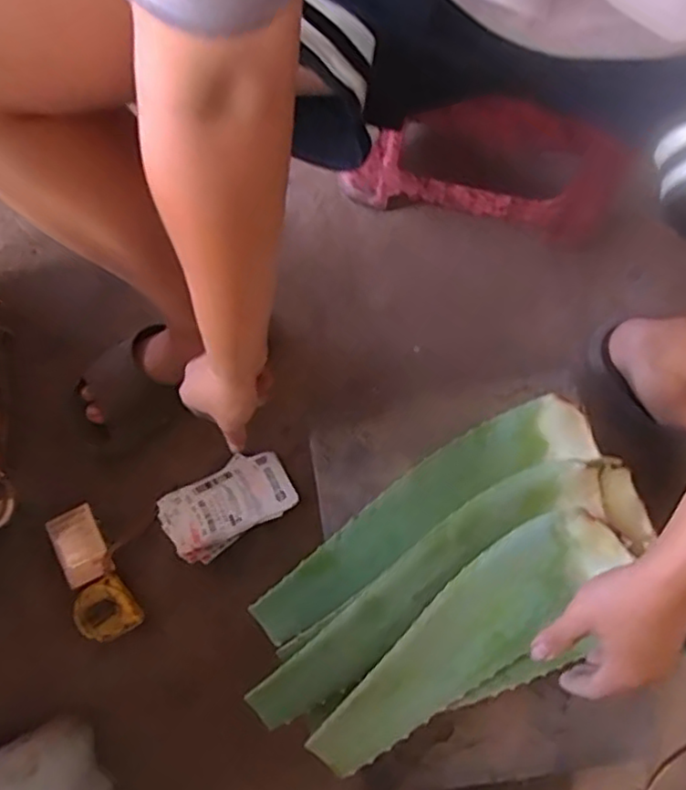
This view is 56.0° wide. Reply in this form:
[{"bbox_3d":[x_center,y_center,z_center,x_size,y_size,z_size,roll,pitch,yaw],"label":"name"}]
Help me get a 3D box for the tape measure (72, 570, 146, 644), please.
[{"bbox_3d":[-0.282,0.257,0.770,0.074,0.034,0.070,-32,81,-5],"label":"tape measure"}]

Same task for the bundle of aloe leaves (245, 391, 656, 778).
[{"bbox_3d":[0.093,0.187,0.613,0.393,0.100,0.227,-29,80,-4],"label":"bundle of aloe leaves"}]

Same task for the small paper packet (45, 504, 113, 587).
[{"bbox_3d":[-0.320,0.183,0.780,0.062,0.008,0.086,-27,80,3],"label":"small paper packet"}]

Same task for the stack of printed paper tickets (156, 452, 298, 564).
[{"bbox_3d":[-0.144,0.137,0.799,0.163,0.032,0.092,-29,80,-4],"label":"stack of printed paper tickets"}]

